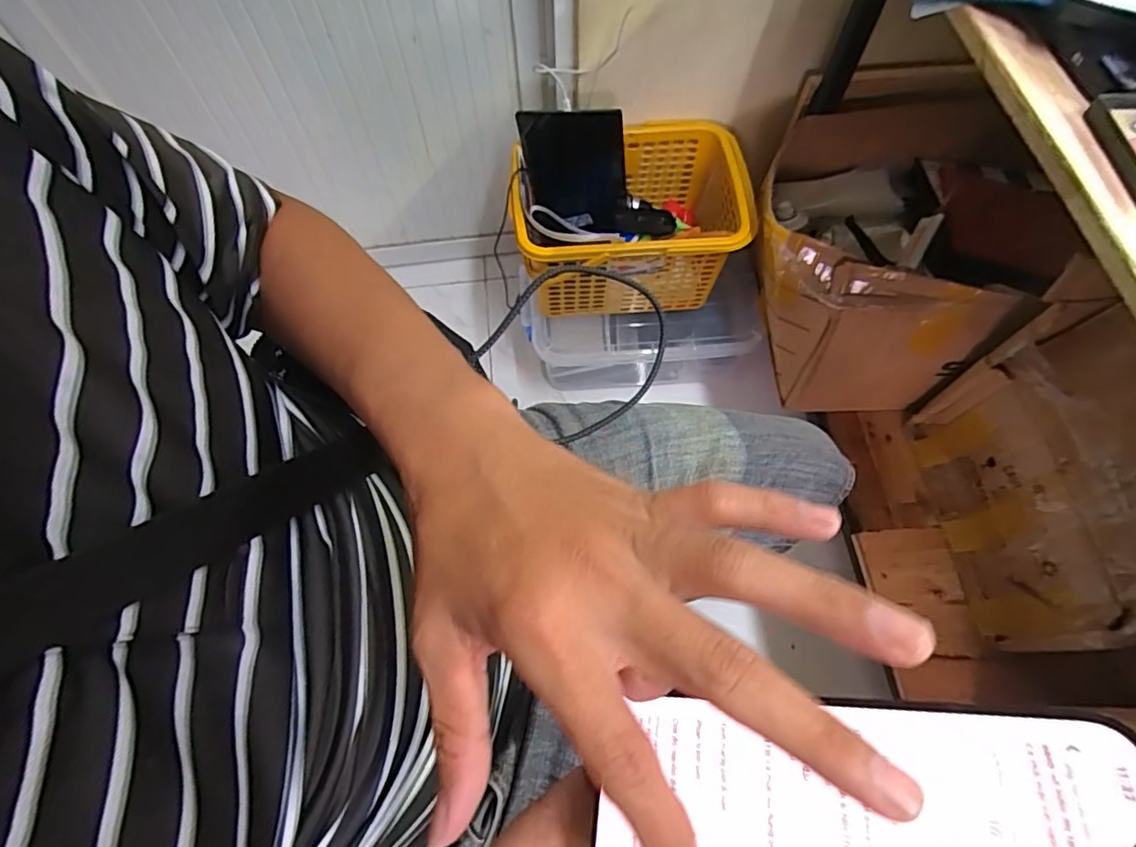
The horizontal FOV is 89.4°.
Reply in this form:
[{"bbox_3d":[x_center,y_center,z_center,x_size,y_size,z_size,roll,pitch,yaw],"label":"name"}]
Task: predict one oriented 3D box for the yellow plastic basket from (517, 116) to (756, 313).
[{"bbox_3d":[0.106,-0.326,0.971,0.377,0.210,0.247,1,65,0],"label":"yellow plastic basket"}]

